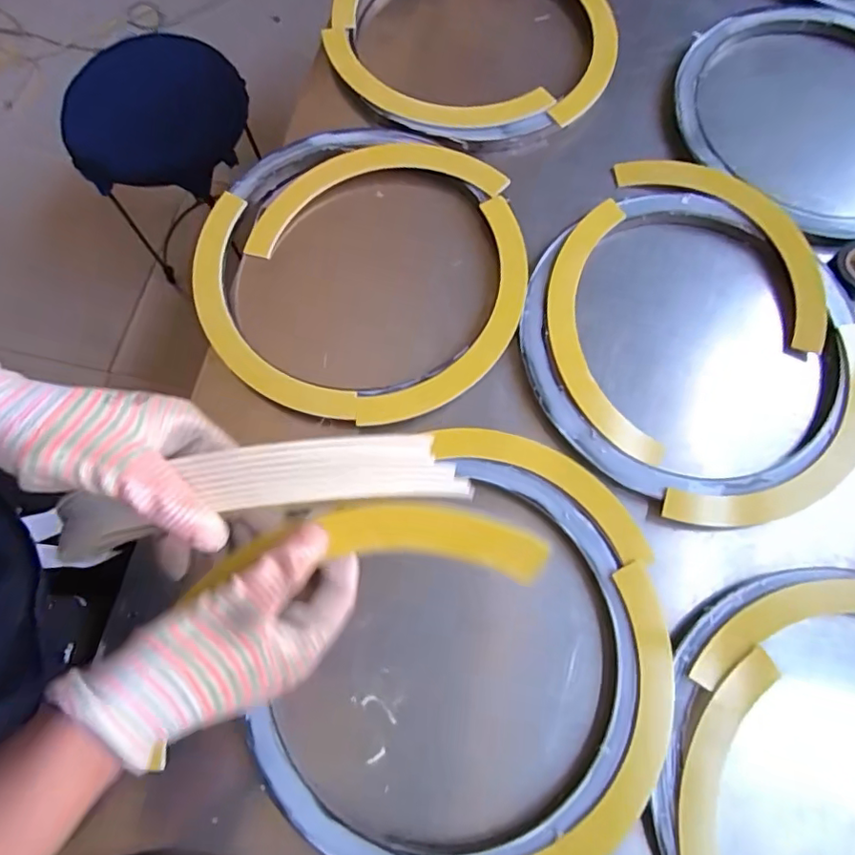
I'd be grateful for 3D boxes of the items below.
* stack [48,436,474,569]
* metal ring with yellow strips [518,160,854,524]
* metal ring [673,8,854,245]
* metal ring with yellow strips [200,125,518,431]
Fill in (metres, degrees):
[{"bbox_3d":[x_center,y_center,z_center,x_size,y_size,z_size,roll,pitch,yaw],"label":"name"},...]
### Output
[{"bbox_3d":[-0.100,0.039,0.324,0.238,0.078,0.033,-11,72,3],"label":"stack"},{"bbox_3d":[0.276,-0.093,0.552,0.347,0.016,0.358,0,72,0],"label":"metal ring with yellow strips"},{"bbox_3d":[0.468,-0.373,0.644,0.334,0.019,0.348,0,72,0],"label":"metal ring"},{"bbox_3d":[-0.066,-0.170,0.572,0.332,0.025,0.327,0,72,0],"label":"metal ring with yellow strips"}]

